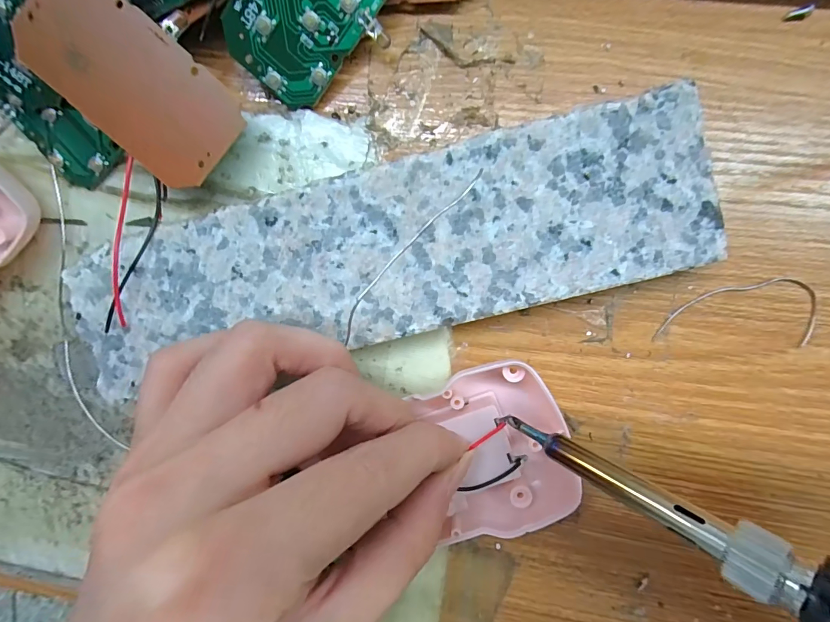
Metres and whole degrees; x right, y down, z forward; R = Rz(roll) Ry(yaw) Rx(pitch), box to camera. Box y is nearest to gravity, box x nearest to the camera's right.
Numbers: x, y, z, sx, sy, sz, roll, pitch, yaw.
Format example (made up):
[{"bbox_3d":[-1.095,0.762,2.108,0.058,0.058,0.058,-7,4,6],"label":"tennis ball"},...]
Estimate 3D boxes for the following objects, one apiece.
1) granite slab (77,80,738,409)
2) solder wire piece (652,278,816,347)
[{"bbox_3d":[-0.012,-0.020,0.135,0.205,0.020,0.056,-12,93,6],"label":"granite slab"},{"bbox_3d":[0.108,0.000,0.134,0.050,0.004,0.022,2,94,5],"label":"solder wire piece"}]

